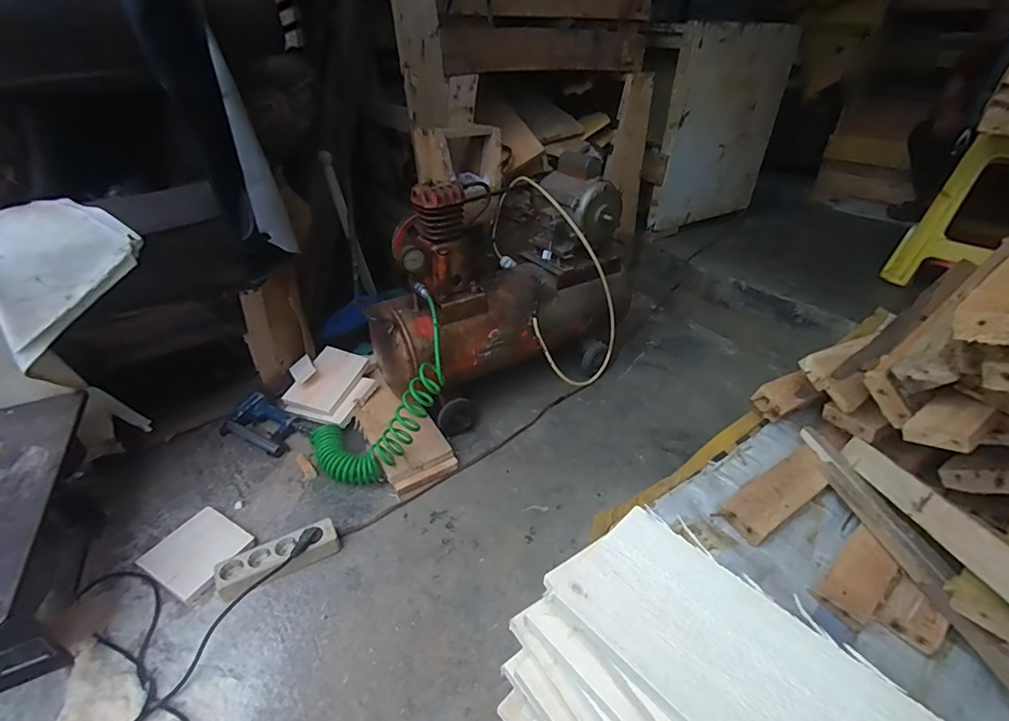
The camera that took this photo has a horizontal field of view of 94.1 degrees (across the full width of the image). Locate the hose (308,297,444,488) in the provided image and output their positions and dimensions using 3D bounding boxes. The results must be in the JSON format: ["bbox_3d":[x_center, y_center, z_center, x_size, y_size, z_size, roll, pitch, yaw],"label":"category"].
[{"bbox_3d":[-0.245,0.093,0.999,0.175,0.460,0.164,36,19,-29],"label":"hose"}]

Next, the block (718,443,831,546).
[{"bbox_3d":[0.401,0.190,0.681,0.202,0.033,0.062,-18,38,-29],"label":"block"}]

